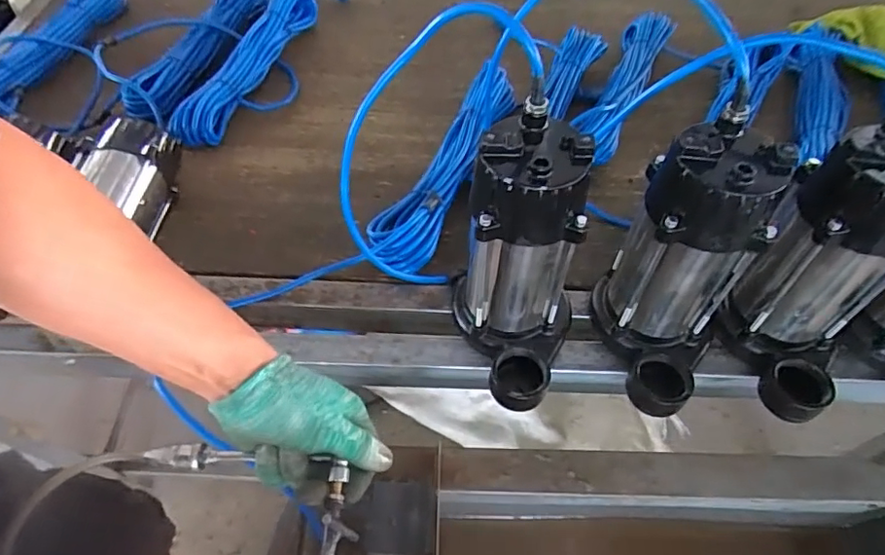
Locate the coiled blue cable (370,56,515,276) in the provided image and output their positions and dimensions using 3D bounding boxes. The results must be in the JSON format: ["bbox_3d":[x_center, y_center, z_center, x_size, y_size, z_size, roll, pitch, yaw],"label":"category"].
[{"bbox_3d":[0.009,-0.139,0.683,0.072,0.076,0.347,22,57,14],"label":"coiled blue cable"}]

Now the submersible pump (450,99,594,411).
[{"bbox_3d":[0.077,-0.002,0.485,0.103,0.245,0.160,-19,57,-14],"label":"submersible pump"}]

